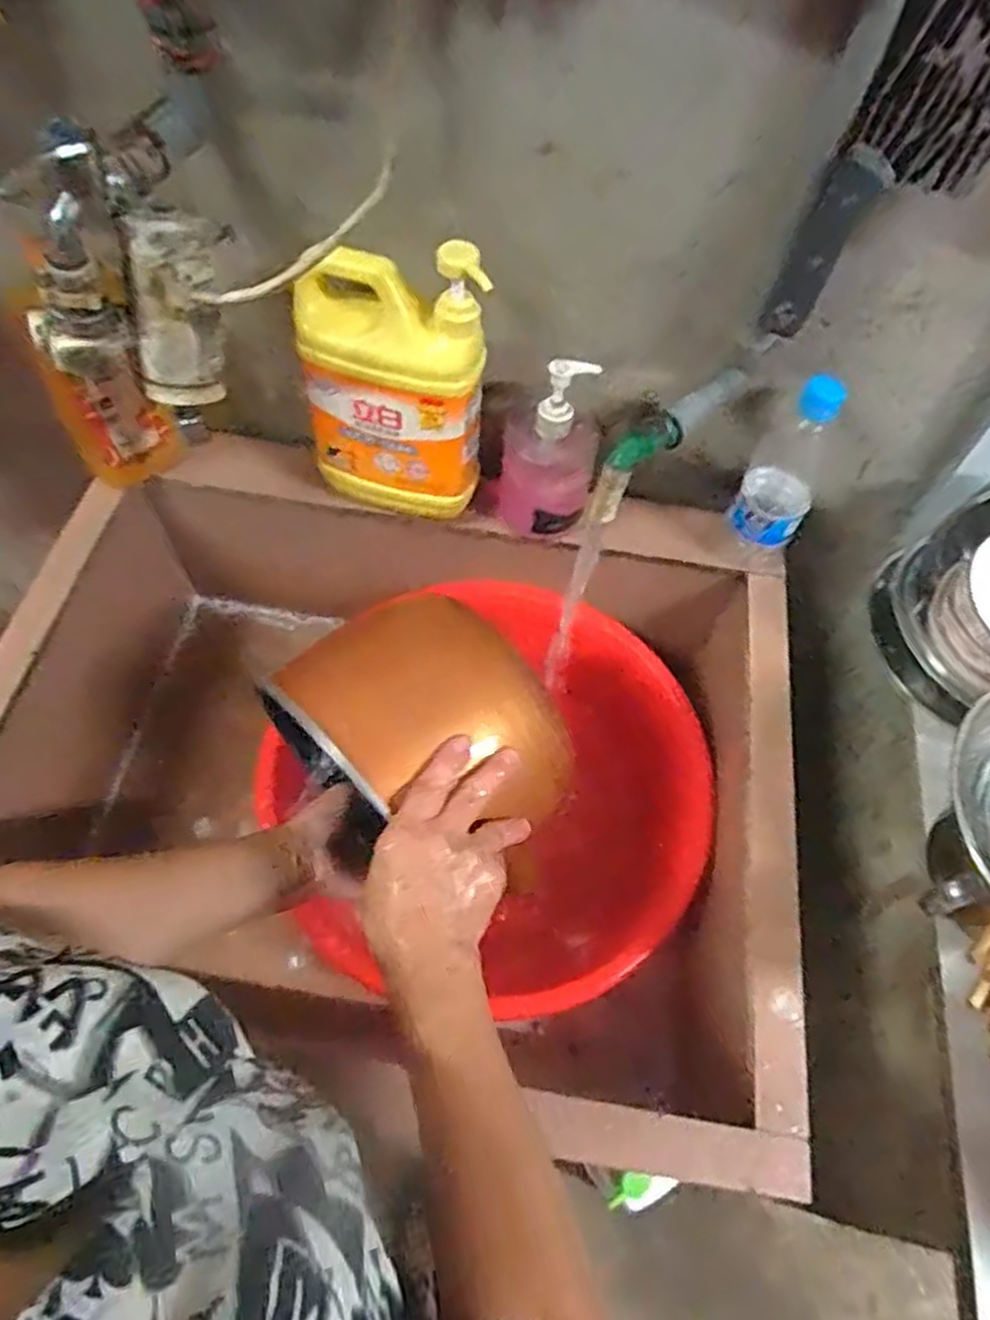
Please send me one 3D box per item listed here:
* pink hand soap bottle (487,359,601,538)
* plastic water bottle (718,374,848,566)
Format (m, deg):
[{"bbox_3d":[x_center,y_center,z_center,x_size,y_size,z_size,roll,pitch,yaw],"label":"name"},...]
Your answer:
[{"bbox_3d":[0.045,-0.188,0.702,0.092,0.172,0.071,6,60,1],"label":"pink hand soap bottle"},{"bbox_3d":[0.261,-0.171,0.679,0.064,0.186,0.079,28,62,13],"label":"plastic water bottle"}]

